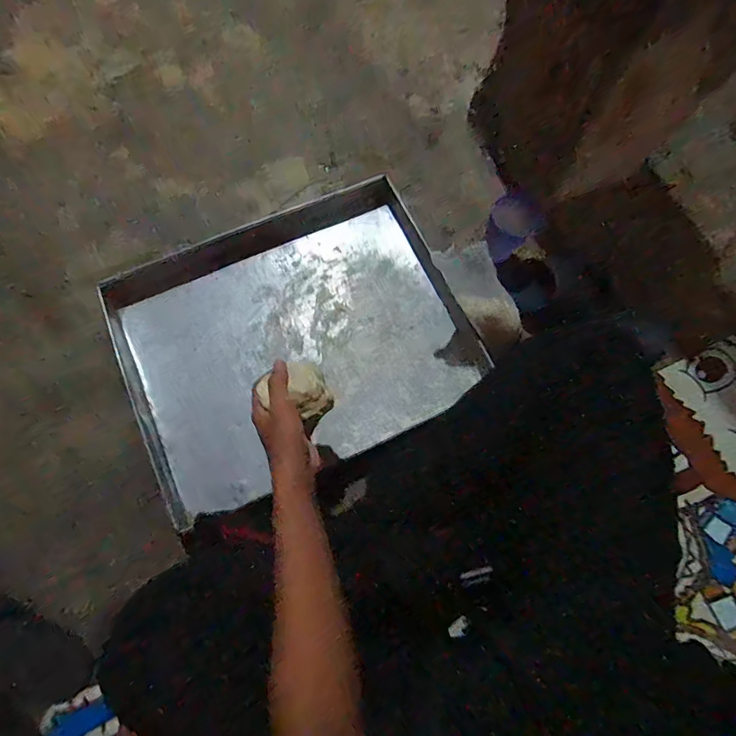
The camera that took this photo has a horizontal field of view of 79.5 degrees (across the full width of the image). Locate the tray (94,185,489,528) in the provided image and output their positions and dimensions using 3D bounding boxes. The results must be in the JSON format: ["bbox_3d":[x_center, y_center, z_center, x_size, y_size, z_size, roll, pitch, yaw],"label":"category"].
[{"bbox_3d":[-0.120,-0.054,0.740,0.532,0.049,0.427,-24,76,-9],"label":"tray"}]

